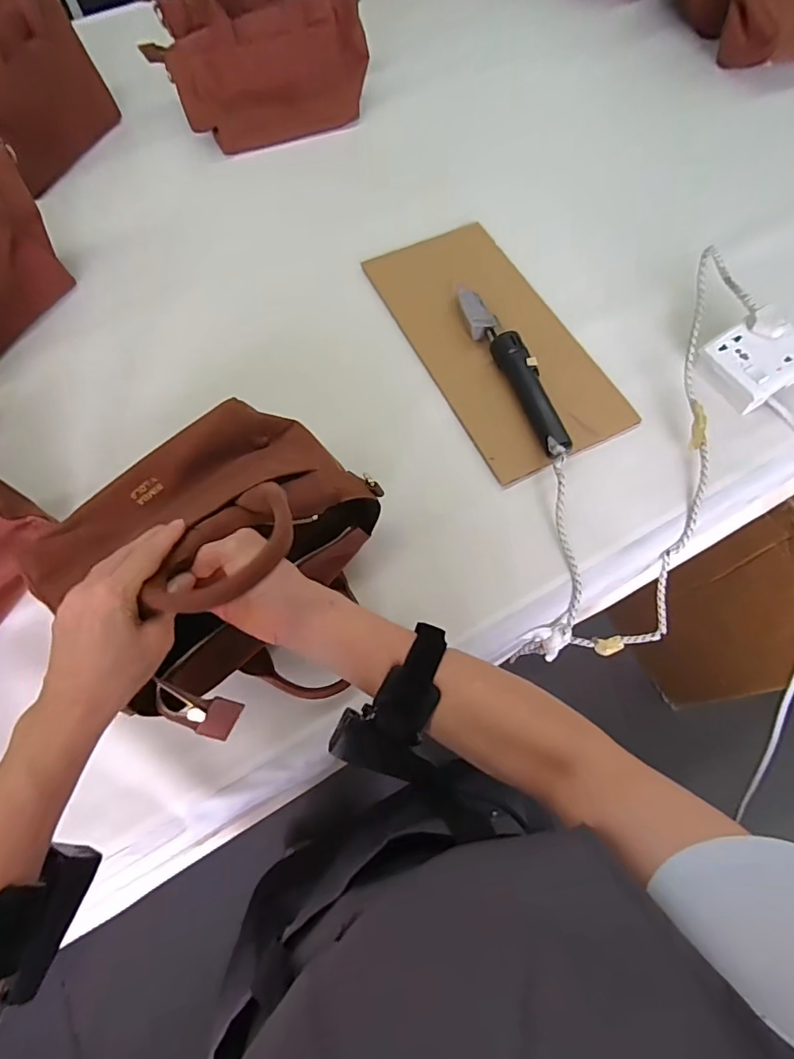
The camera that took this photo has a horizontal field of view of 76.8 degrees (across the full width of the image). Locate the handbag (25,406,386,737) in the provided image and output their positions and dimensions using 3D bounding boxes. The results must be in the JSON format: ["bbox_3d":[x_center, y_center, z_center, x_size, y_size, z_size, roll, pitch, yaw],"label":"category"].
[{"bbox_3d":[-0.134,0.011,0.431,0.241,0.181,0.254,-27,68,-11],"label":"handbag"}]

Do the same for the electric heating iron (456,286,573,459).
[{"bbox_3d":[0.136,-0.193,0.589,0.037,0.034,0.255,-21,67,-8],"label":"electric heating iron"}]

